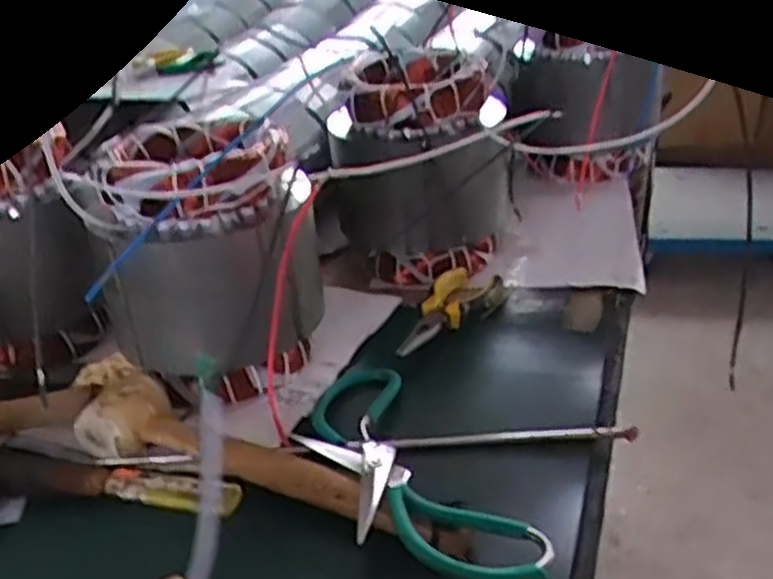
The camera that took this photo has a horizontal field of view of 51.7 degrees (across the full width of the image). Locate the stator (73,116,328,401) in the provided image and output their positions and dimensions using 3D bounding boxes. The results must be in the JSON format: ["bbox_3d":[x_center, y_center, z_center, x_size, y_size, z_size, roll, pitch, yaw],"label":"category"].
[{"bbox_3d":[-0.126,-0.026,0.592,0.144,0.173,0.137,-2,31,3],"label":"stator"}]

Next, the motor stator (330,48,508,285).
[{"bbox_3d":[0.023,-0.116,0.745,0.144,0.177,0.144,-5,31,-3],"label":"motor stator"}]

